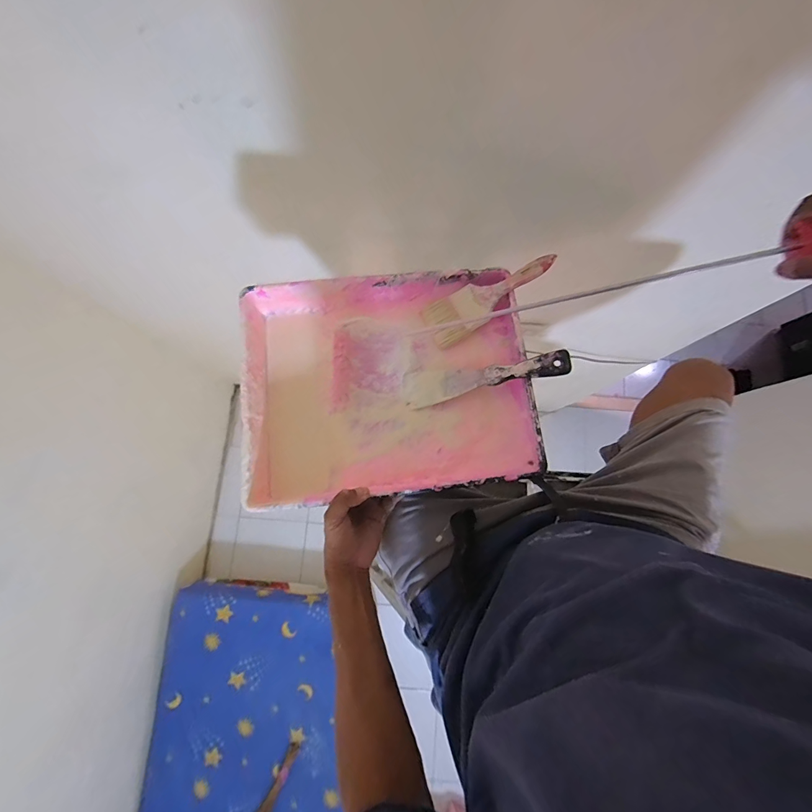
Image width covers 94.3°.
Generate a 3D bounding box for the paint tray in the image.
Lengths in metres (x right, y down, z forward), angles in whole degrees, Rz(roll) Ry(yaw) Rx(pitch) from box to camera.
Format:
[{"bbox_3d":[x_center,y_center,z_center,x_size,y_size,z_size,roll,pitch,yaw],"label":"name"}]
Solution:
[{"bbox_3d":[-0.028,-0.028,0.495,0.352,0.072,0.276,-6,78,-1],"label":"paint tray"}]

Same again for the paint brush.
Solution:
[{"bbox_3d":[0.107,-0.143,0.492,0.172,0.012,0.060,-30,79,12],"label":"paint brush"}]

